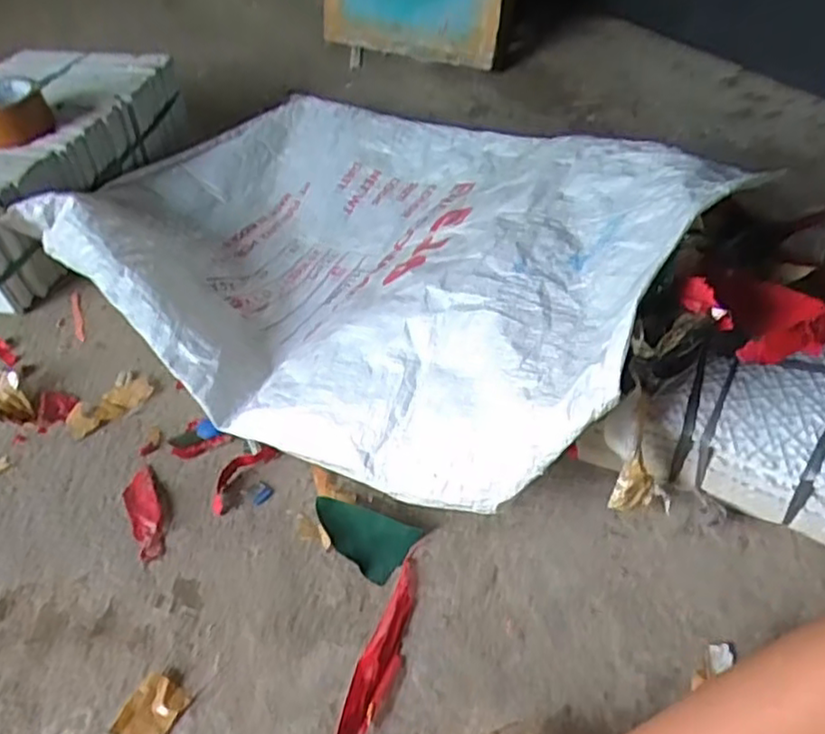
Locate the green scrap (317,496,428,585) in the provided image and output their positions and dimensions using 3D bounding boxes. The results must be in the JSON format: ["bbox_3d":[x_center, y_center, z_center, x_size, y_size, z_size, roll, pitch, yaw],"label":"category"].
[{"bbox_3d":[-0.045,0.141,0.607,0.089,0.017,0.055,23,52,25],"label":"green scrap"}]

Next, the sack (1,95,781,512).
[{"bbox_3d":[-0.064,-0.164,0.748,0.737,0.252,0.473,32,56,31],"label":"sack"}]

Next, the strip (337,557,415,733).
[{"bbox_3d":[-0.024,0.221,0.529,0.029,0.013,0.165,11,48,16],"label":"strip"}]

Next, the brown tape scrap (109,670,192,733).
[{"bbox_3d":[-0.194,0.256,0.520,0.042,0.005,0.048,17,50,21],"label":"brown tape scrap"}]

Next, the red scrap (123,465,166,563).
[{"bbox_3d":[-0.245,0.132,0.641,0.030,0.009,0.099,-21,47,-15],"label":"red scrap"}]

